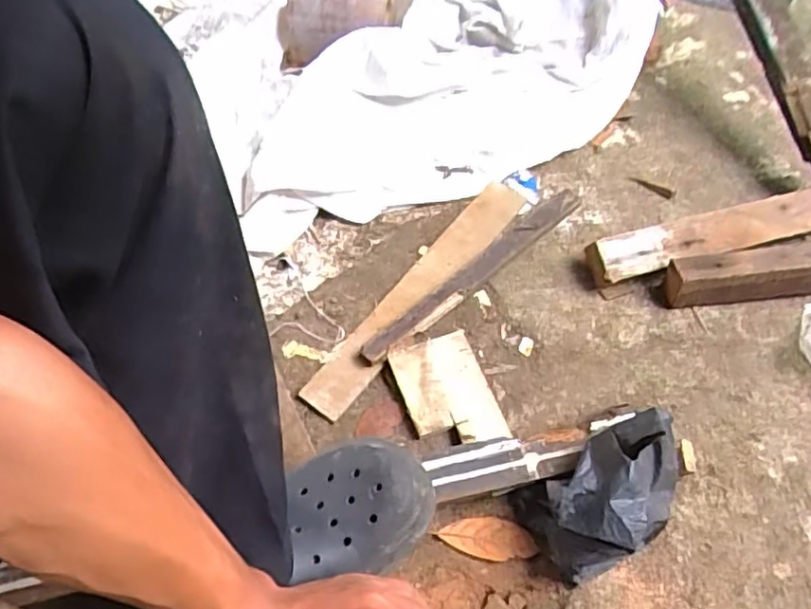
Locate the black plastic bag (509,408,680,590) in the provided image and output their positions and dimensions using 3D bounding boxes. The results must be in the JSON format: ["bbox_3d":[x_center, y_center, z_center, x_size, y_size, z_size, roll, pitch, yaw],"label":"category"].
[{"bbox_3d":[0.209,0.193,0.641,0.176,0.102,0.105,-24,61,-17],"label":"black plastic bag"}]

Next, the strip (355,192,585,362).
[{"bbox_3d":[0.099,-0.048,0.844,0.398,0.026,0.037,-38,66,-24],"label":"strip"}]

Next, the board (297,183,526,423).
[{"bbox_3d":[0.023,-0.024,0.836,0.062,0.014,0.425,34,62,18],"label":"board"}]

